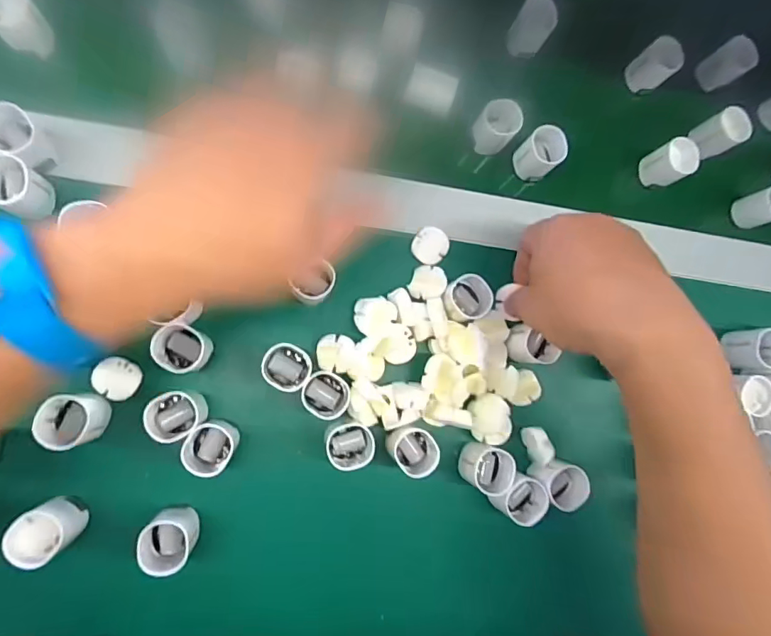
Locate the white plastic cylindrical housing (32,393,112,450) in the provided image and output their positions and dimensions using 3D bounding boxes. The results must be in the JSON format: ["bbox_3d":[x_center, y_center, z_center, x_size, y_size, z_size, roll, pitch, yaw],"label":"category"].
[{"bbox_3d":[-0.188,0.062,0.290,0.033,0.023,0.030,0,86,-9],"label":"white plastic cylindrical housing"}]

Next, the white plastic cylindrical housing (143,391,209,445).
[{"bbox_3d":[-0.135,0.062,0.308,0.032,0.032,0.029,-37,92,-10],"label":"white plastic cylindrical housing"}]

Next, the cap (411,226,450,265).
[{"bbox_3d":[0.033,-0.054,0.356,0.025,0.004,0.028,43,81,-3],"label":"cap"}]

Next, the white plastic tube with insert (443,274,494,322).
[{"bbox_3d":[0.058,-0.014,0.341,0.029,0.025,0.030,1,85,-9],"label":"white plastic tube with insert"}]

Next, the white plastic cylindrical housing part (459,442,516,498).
[{"bbox_3d":[0.071,0.105,0.337,0.029,0.028,0.030,1,85,-9],"label":"white plastic cylindrical housing part"}]

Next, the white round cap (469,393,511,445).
[{"bbox_3d":[0.073,0.071,0.344,0.026,0.025,0.034,-13,88,-10],"label":"white round cap"}]

